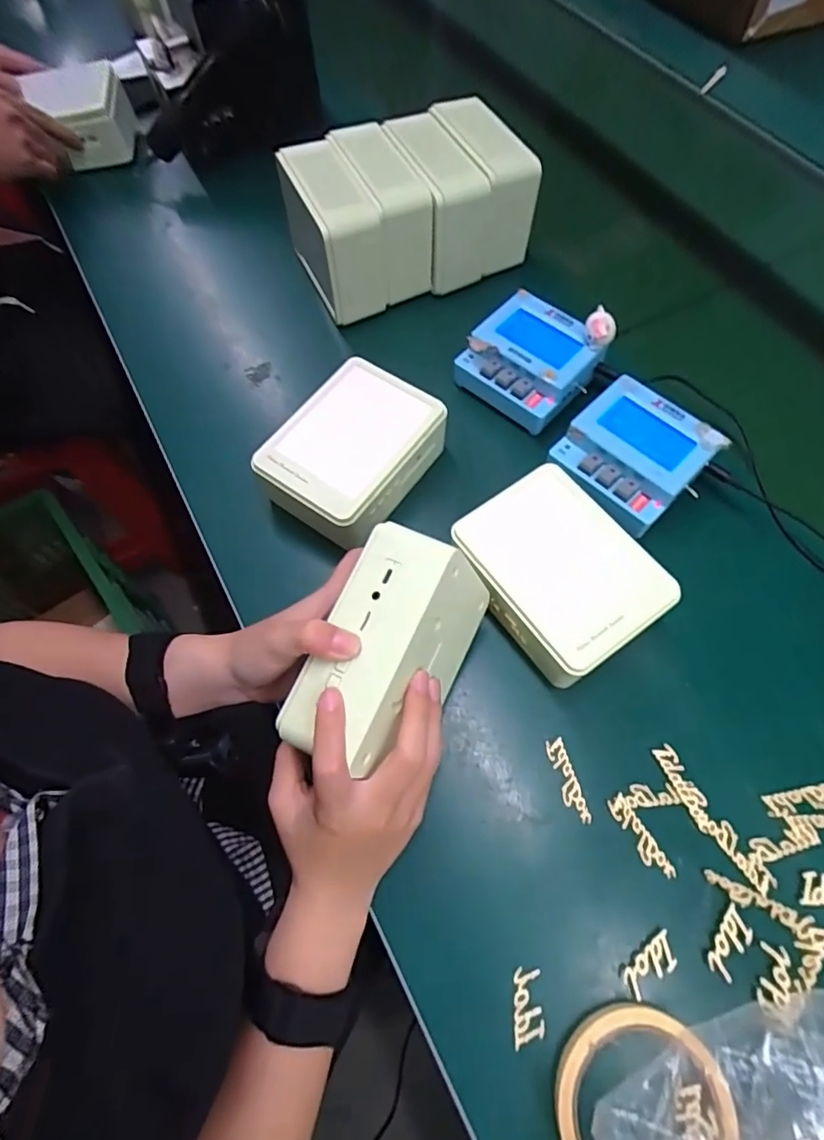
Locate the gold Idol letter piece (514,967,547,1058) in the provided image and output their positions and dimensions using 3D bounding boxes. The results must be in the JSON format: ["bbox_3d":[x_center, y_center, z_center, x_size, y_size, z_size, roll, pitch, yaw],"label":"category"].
[{"bbox_3d":[0.069,0.259,0.315,0.017,0.004,0.039,2,65,1],"label":"gold Idol letter piece"}]

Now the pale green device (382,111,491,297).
[{"bbox_3d":[0.023,-0.375,0.550,0.060,0.099,0.134,-23,67,-10],"label":"pale green device"}]

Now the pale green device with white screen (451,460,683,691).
[{"bbox_3d":[0.105,0.003,0.399,0.109,0.048,0.142,-32,68,-14],"label":"pale green device with white screen"}]

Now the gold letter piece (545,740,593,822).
[{"bbox_3d":[0.107,0.144,0.369,0.014,0.004,0.055,-13,65,-6],"label":"gold letter piece"}]

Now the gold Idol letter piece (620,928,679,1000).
[{"bbox_3d":[0.144,0.236,0.322,0.038,0.004,0.017,-31,68,-14],"label":"gold Idol letter piece"}]

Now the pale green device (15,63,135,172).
[{"bbox_3d":[-0.389,-0.547,0.653,0.092,0.074,0.094,-22,66,-10],"label":"pale green device"}]

